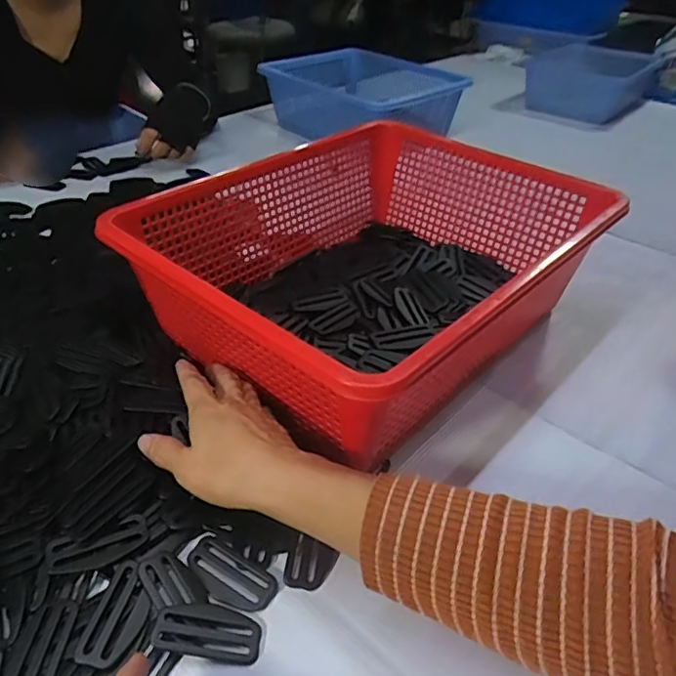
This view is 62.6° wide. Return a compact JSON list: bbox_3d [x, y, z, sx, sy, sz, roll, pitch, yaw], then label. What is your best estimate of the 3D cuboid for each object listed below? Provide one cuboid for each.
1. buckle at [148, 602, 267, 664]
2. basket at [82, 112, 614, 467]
[{"bbox_3d":[-0.073,0.167,0.319,0.060,0.004,0.029,14,39,-6],"label":"buckle"},{"bbox_3d":[0.036,-0.072,0.510,0.291,0.120,0.381,30,47,31],"label":"basket"}]

